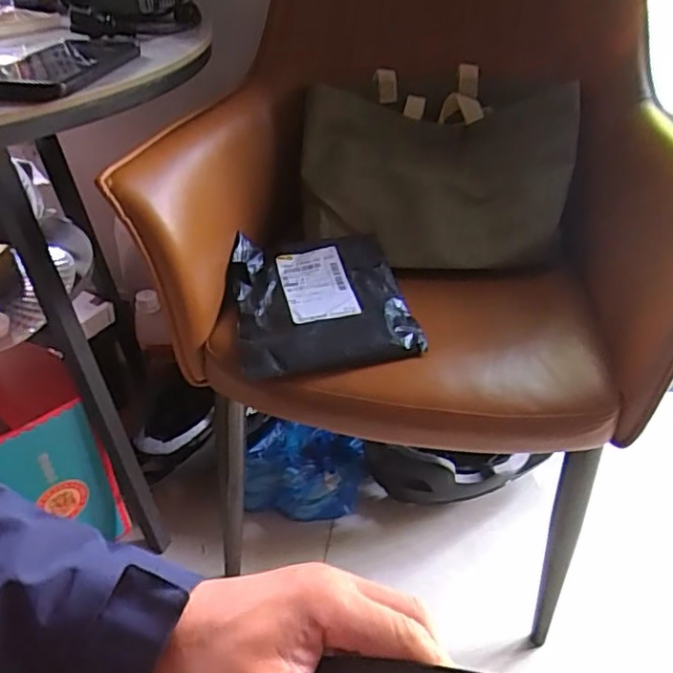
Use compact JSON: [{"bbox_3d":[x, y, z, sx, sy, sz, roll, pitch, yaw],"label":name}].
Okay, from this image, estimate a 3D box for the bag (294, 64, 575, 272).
[{"bbox_3d":[0.127,-0.217,0.798,0.341,0.266,0.053,4,-7,6],"label":"bag"}]

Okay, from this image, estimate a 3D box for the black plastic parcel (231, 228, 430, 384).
[{"bbox_3d":[-0.021,-0.041,0.683,0.189,0.022,0.206,-10,47,-9],"label":"black plastic parcel"}]

